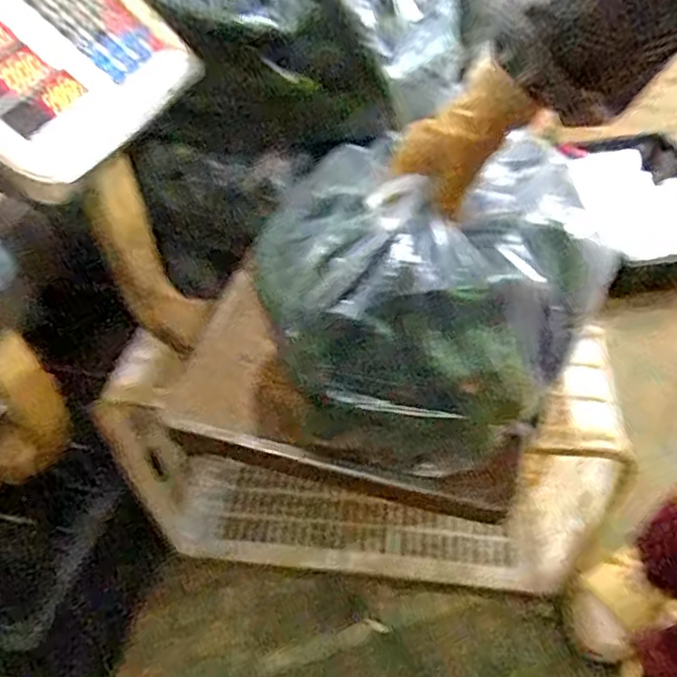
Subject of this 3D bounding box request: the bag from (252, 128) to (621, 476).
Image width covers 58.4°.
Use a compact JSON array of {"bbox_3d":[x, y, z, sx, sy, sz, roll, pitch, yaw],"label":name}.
[{"bbox_3d":[0.065,-0.065,0.512,0.255,0.157,0.253,34,57,31],"label":"bag"}]

